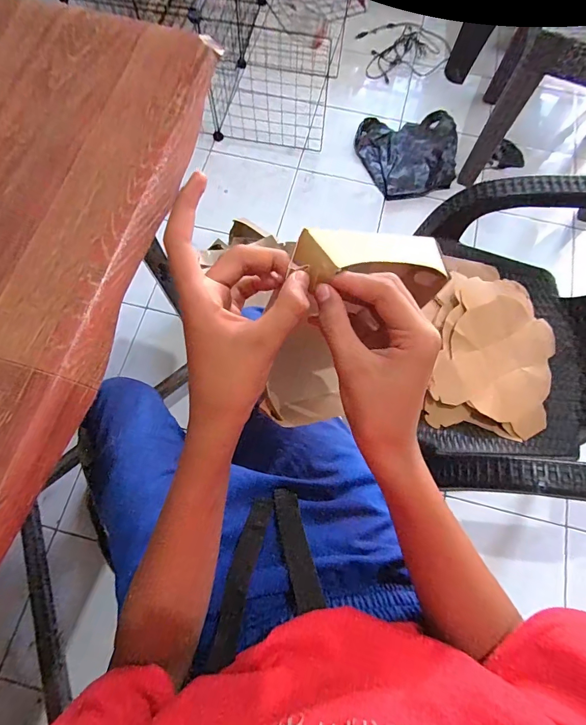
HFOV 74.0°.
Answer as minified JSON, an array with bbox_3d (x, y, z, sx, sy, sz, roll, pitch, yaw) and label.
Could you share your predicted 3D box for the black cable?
[{"bbox_3d":[0.417,-1.190,1.479,0.311,0.034,0.246,-13,73,-6],"label":"black cable"}]

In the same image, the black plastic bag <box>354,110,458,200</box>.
[{"bbox_3d":[0.386,-0.702,1.308,0.334,0.044,0.316,-4,74,-1],"label":"black plastic bag"}]

